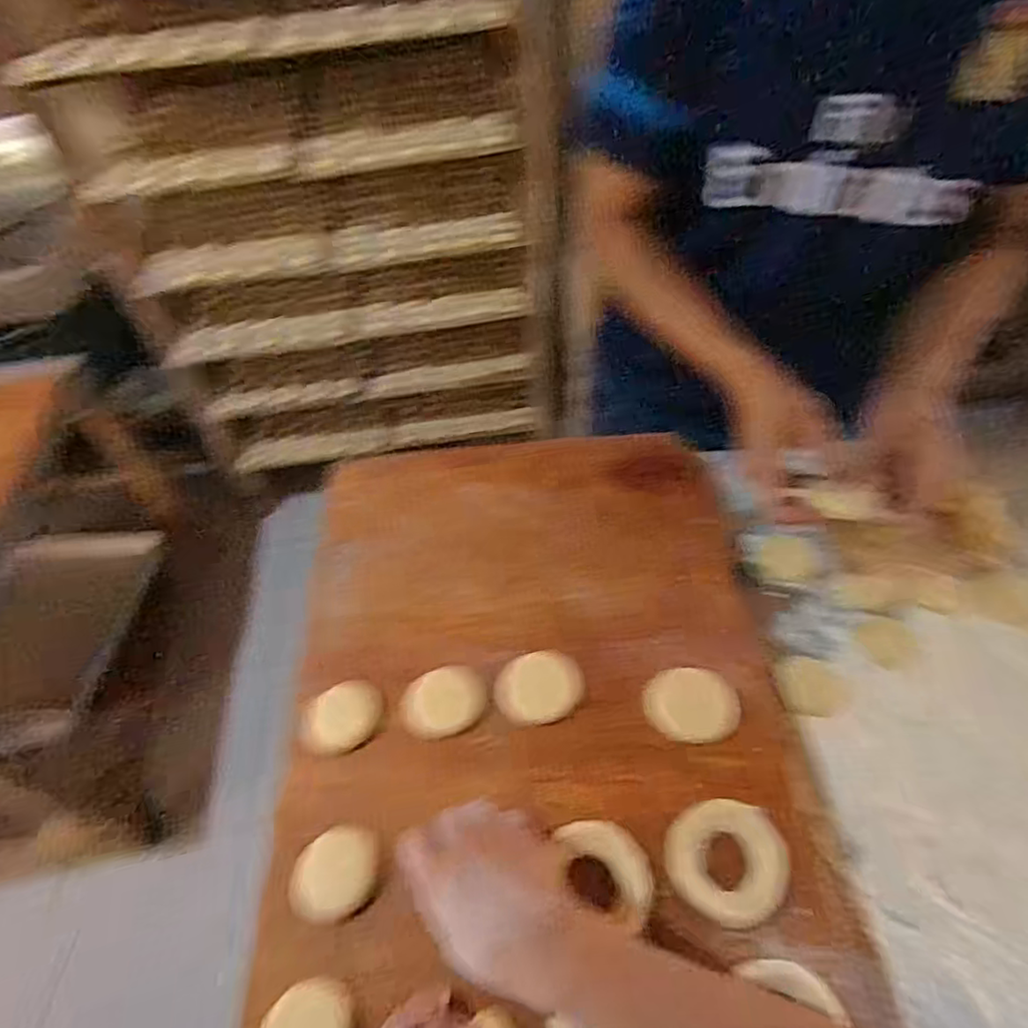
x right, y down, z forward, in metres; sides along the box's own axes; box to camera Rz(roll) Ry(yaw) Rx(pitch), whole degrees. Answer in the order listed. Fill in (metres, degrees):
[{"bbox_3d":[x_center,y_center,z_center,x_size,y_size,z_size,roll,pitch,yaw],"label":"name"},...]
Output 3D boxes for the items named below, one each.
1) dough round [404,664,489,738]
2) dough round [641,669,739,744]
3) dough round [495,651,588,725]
[{"bbox_3d":[-0.062,0.169,0.562,0.072,0.022,0.055,-11,52,-4],"label":"dough round"},{"bbox_3d":[0.153,0.164,0.537,0.077,0.018,0.058,4,52,7],"label":"dough round"},{"bbox_3d":[0.023,0.157,0.564,0.078,0.024,0.056,-1,52,4],"label":"dough round"}]

